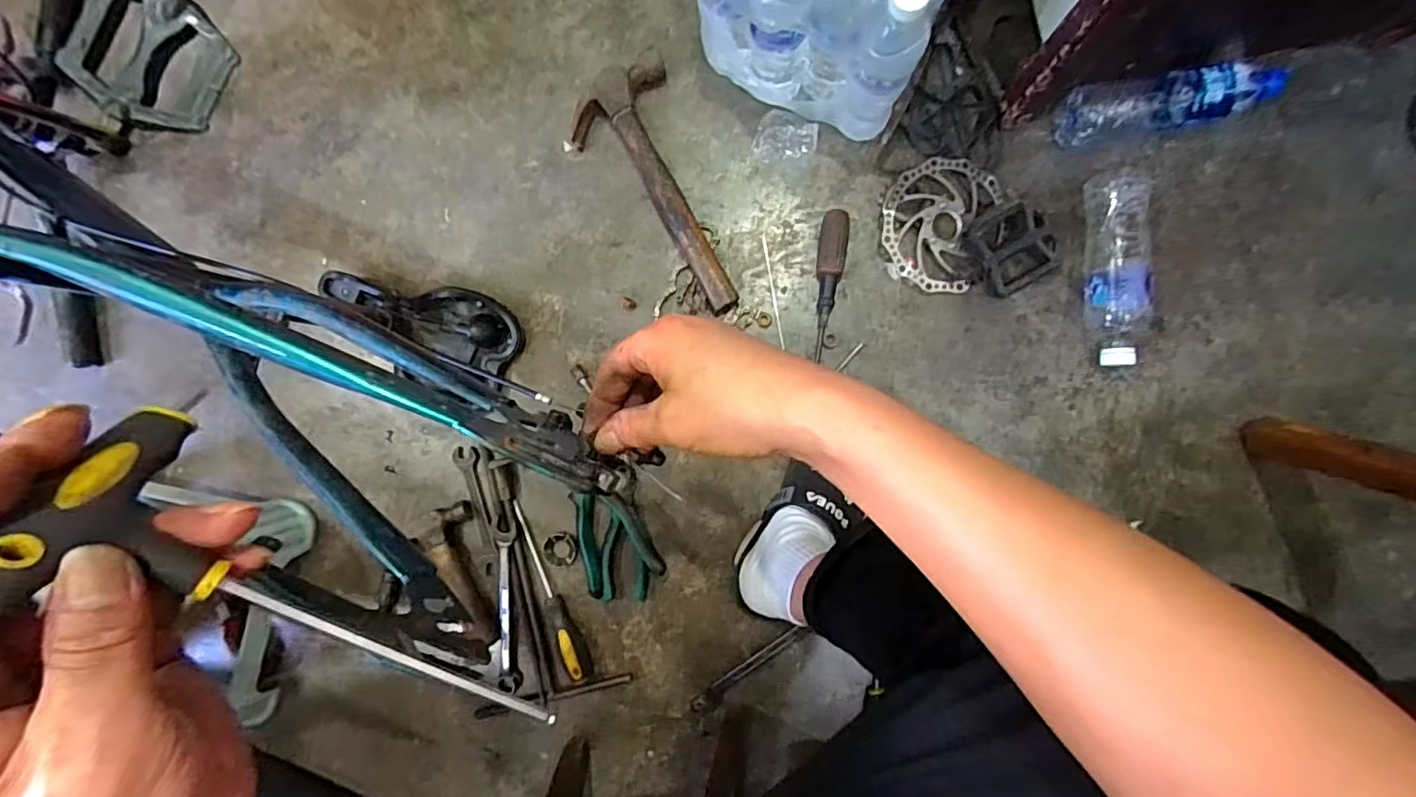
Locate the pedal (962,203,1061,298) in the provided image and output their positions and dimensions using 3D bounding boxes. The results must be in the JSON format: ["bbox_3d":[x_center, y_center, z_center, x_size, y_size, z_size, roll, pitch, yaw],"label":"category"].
[{"bbox_3d":[0.344,-0.170,0.673,0.077,0.029,0.091,-28,88,3],"label":"pedal"}]

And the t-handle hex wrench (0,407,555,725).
[{"bbox_3d":[-0.146,0.089,0.248,0.036,0.072,0.212,-46,118,2],"label":"t-handle hex wrench"}]

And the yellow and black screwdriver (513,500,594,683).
[{"bbox_3d":[-0.190,0.232,0.710,0.029,0.033,0.225,-21,88,3],"label":"yellow and black screwdriver"}]

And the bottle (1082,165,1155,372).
[{"bbox_3d":[0.456,-0.145,0.663,0.059,0.052,0.218,-1,89,3],"label":"bottle"}]

